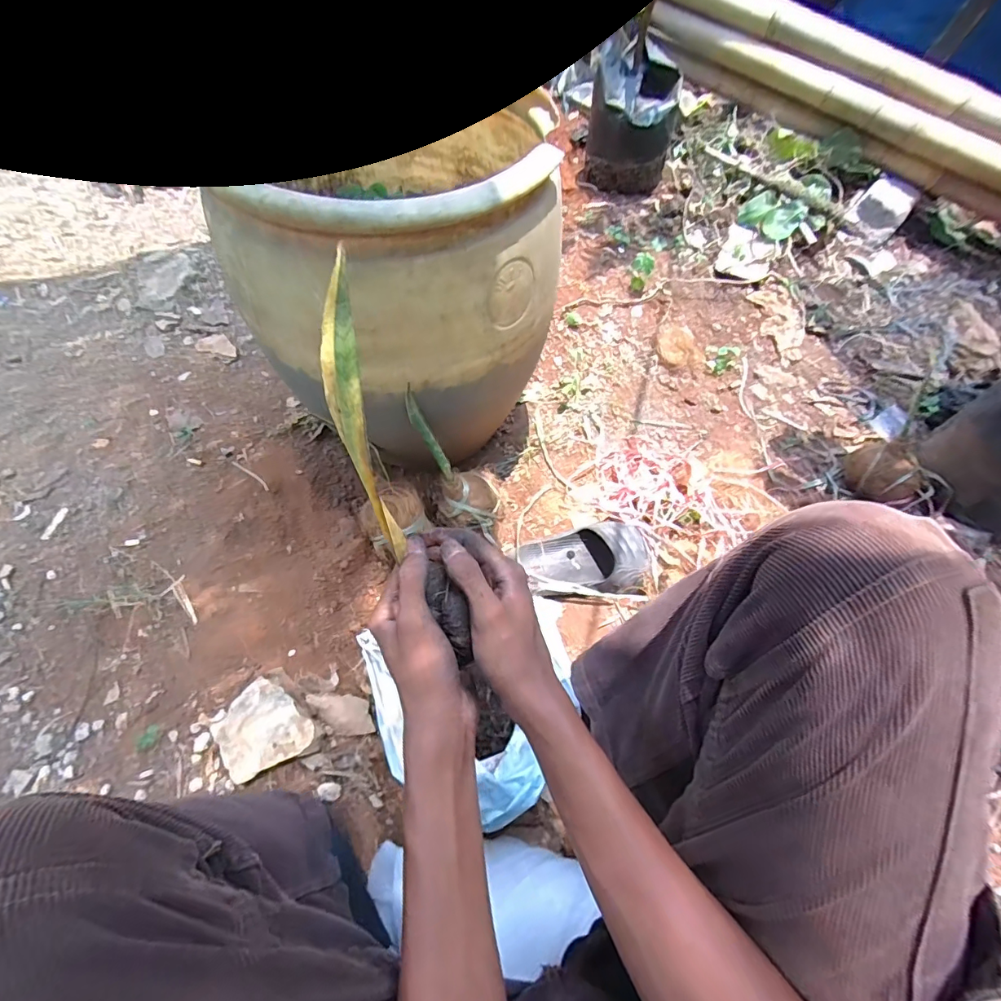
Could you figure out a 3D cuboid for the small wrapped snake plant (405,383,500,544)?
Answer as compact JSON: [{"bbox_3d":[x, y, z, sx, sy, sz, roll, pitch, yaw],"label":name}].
[{"bbox_3d":[-0.075,-0.056,0.695,0.081,0.274,0.086,15,56,36],"label":"small wrapped snake plant"}]

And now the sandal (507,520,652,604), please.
[{"bbox_3d":[0.129,0.089,0.749,0.202,0.073,0.117,2,60,-5],"label":"sandal"}]

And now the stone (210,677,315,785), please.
[{"bbox_3d":[-0.316,0.304,0.634,0.107,0.034,0.108,-31,64,-19],"label":"stone"}]

